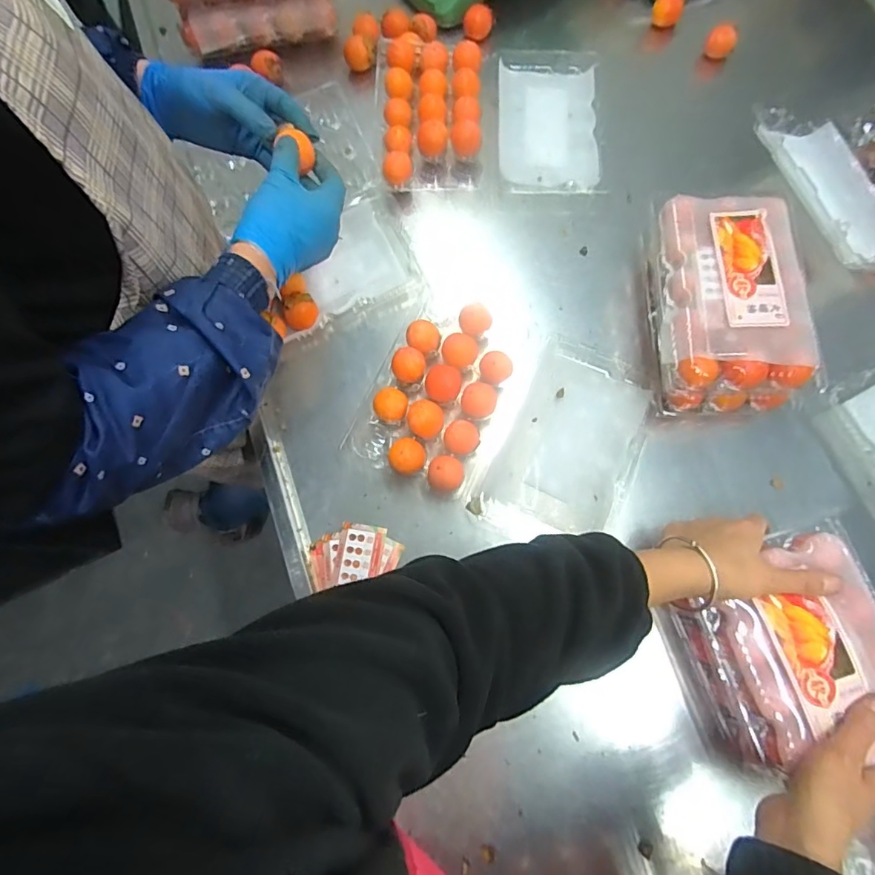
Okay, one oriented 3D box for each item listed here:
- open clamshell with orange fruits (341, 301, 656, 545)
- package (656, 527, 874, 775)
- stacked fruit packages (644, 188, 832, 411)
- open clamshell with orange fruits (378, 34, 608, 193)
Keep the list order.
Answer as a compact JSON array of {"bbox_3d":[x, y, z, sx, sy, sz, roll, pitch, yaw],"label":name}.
[{"bbox_3d":[0.077,-0.024,0.569,0.303,0.050,0.233,26,78,8],"label":"open clamshell with orange fruits"},{"bbox_3d":[0.317,0.198,0.467,0.157,0.109,0.177,-21,76,-3],"label":"package"},{"bbox_3d":[0.311,-0.142,0.560,0.143,0.116,0.217,0,74,1],"label":"stacked fruit packages"},{"bbox_3d":[0.068,-0.449,0.688,0.308,0.046,0.238,1,75,2],"label":"open clamshell with orange fruits"}]

